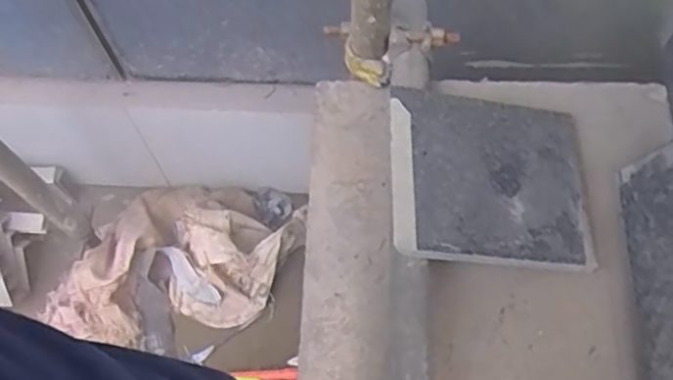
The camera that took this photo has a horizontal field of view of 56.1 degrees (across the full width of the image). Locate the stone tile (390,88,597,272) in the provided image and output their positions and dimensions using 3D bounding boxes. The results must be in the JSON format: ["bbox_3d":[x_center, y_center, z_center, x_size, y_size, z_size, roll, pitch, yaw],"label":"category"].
[{"bbox_3d":[0.176,-0.016,0.729,0.235,0.016,0.213,10,60,-9],"label":"stone tile"}]

